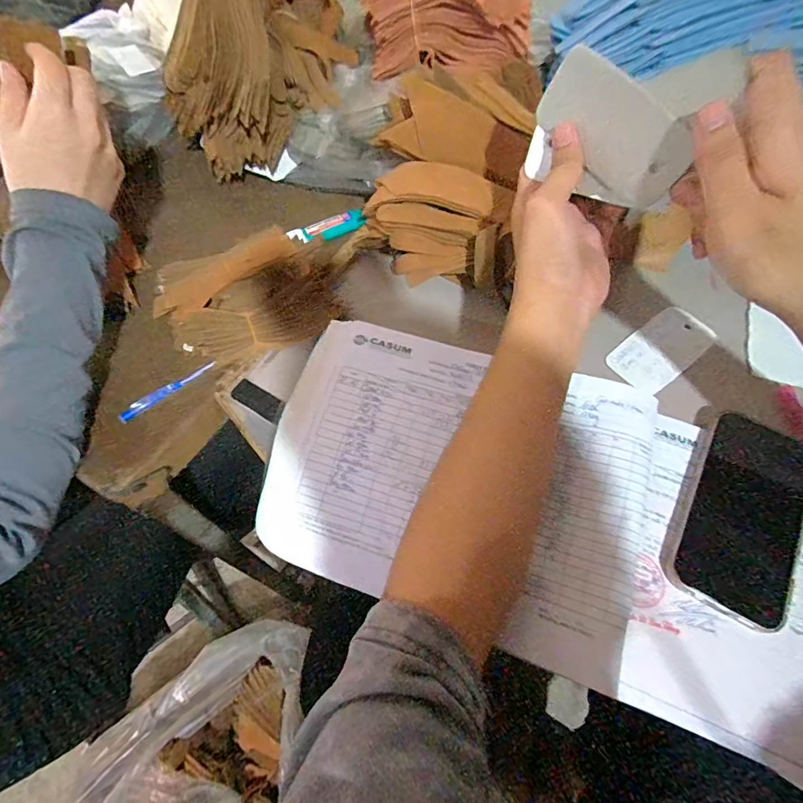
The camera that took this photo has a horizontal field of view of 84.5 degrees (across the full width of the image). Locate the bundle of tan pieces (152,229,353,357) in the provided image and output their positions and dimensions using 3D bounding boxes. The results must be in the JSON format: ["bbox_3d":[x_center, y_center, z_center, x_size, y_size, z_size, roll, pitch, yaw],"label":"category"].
[{"bbox_3d":[-0.135,-0.096,0.394,0.159,0.037,0.107,-18,61,-10],"label":"bundle of tan pieces"}]

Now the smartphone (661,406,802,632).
[{"bbox_3d":[0.249,0.078,0.320,0.084,0.015,0.151,25,63,14],"label":"smartphone"}]

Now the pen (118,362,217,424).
[{"bbox_3d":[-0.202,-0.010,0.384,0.087,0.004,0.011,-38,89,-24],"label":"pen"}]

